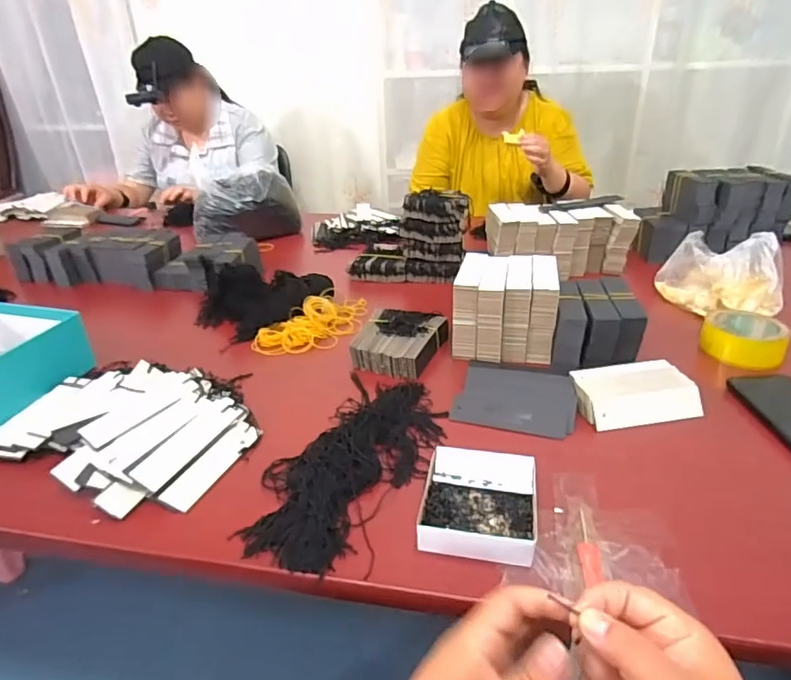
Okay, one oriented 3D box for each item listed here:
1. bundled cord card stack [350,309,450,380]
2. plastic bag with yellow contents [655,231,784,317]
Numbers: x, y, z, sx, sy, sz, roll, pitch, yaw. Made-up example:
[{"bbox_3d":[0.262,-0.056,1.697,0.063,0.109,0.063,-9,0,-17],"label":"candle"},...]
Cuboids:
[{"bbox_3d":[0.007,-0.002,0.754,0.109,0.041,0.133,10,31,20],"label":"bundled cord card stack"},{"bbox_3d":[0.505,-0.106,0.832,0.164,0.100,0.106,10,31,21],"label":"plastic bag with yellow contents"}]

